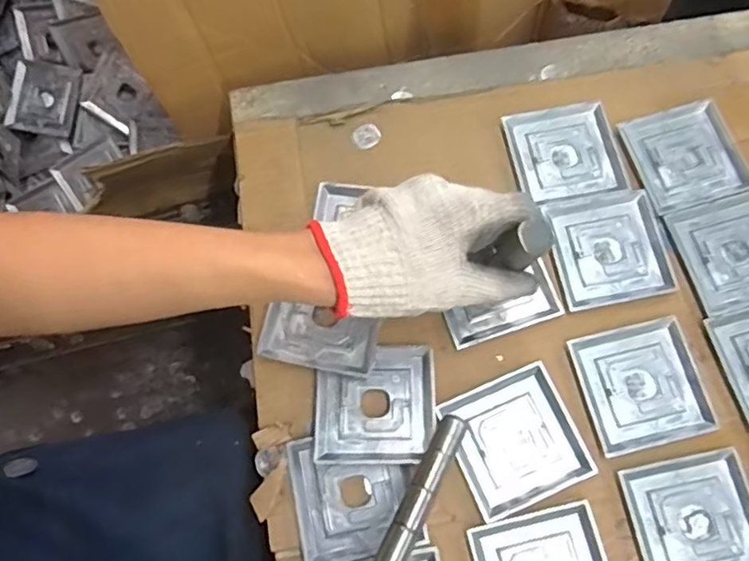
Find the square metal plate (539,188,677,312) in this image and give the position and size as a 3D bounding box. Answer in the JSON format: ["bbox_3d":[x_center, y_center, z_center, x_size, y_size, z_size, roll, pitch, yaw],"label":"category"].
[{"bbox_3d":[0.193,-0.027,0.507,0.091,0.004,0.092,-11,73,-3],"label":"square metal plate"}]

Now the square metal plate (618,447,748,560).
[{"bbox_3d":[0.232,0.175,0.441,0.089,0.006,0.091,-11,73,-3],"label":"square metal plate"}]

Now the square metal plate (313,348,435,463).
[{"bbox_3d":[0.000,0.093,0.466,0.091,0.011,0.086,0,73,0],"label":"square metal plate"}]

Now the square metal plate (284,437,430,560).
[{"bbox_3d":[-0.016,0.157,0.450,0.088,0.007,0.087,-11,73,-3],"label":"square metal plate"}]

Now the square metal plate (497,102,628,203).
[{"bbox_3d":[0.165,-0.110,0.531,0.090,0.004,0.086,-9,73,-3],"label":"square metal plate"}]

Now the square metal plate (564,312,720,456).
[{"bbox_3d":[0.205,0.080,0.472,0.091,0.004,0.090,-13,73,-4],"label":"square metal plate"}]

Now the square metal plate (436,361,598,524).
[{"bbox_3d":[0.105,0.119,0.459,0.089,0.007,0.089,-22,74,-7],"label":"square metal plate"}]

